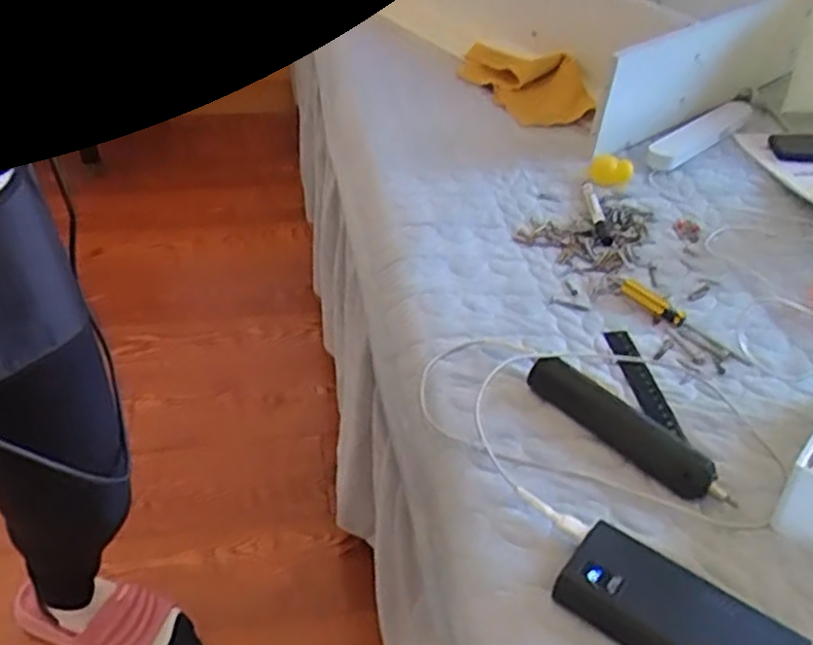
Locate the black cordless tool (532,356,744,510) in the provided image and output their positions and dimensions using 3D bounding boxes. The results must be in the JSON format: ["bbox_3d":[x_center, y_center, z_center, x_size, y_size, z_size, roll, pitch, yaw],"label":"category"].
[{"bbox_3d":[0.175,0.082,0.601,0.038,0.025,0.176,-28,50,-31],"label":"black cordless tool"}]

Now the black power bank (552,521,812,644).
[{"bbox_3d":[0.166,0.182,0.470,0.138,0.032,0.062,29,48,27],"label":"black power bank"}]

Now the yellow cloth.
[{"bbox_3d":[0.173,-0.360,1.124,0.121,0.031,0.242,-29,51,-8],"label":"yellow cloth"}]

